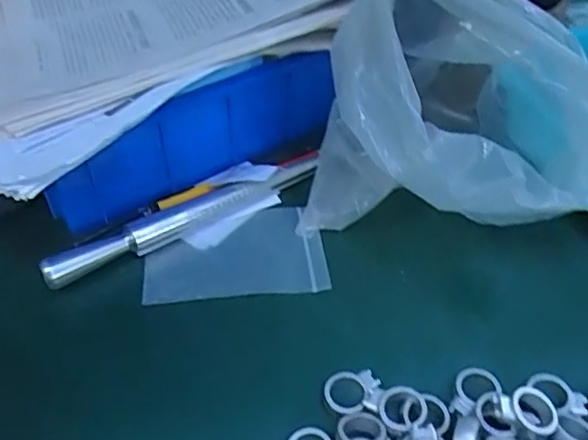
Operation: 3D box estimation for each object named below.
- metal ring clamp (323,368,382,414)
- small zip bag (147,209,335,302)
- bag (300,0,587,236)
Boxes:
[{"bbox_3d":[0.033,0.097,0.351,0.031,0.010,0.029,0,45,0],"label":"metal ring clamp"},{"bbox_3d":[-0.041,0.023,0.431,0.121,0.007,0.076,-4,45,-3],"label":"small zip bag"},{"bbox_3d":[0.090,-0.067,0.394,0.155,0.172,0.163,-15,47,-14],"label":"bag"}]

